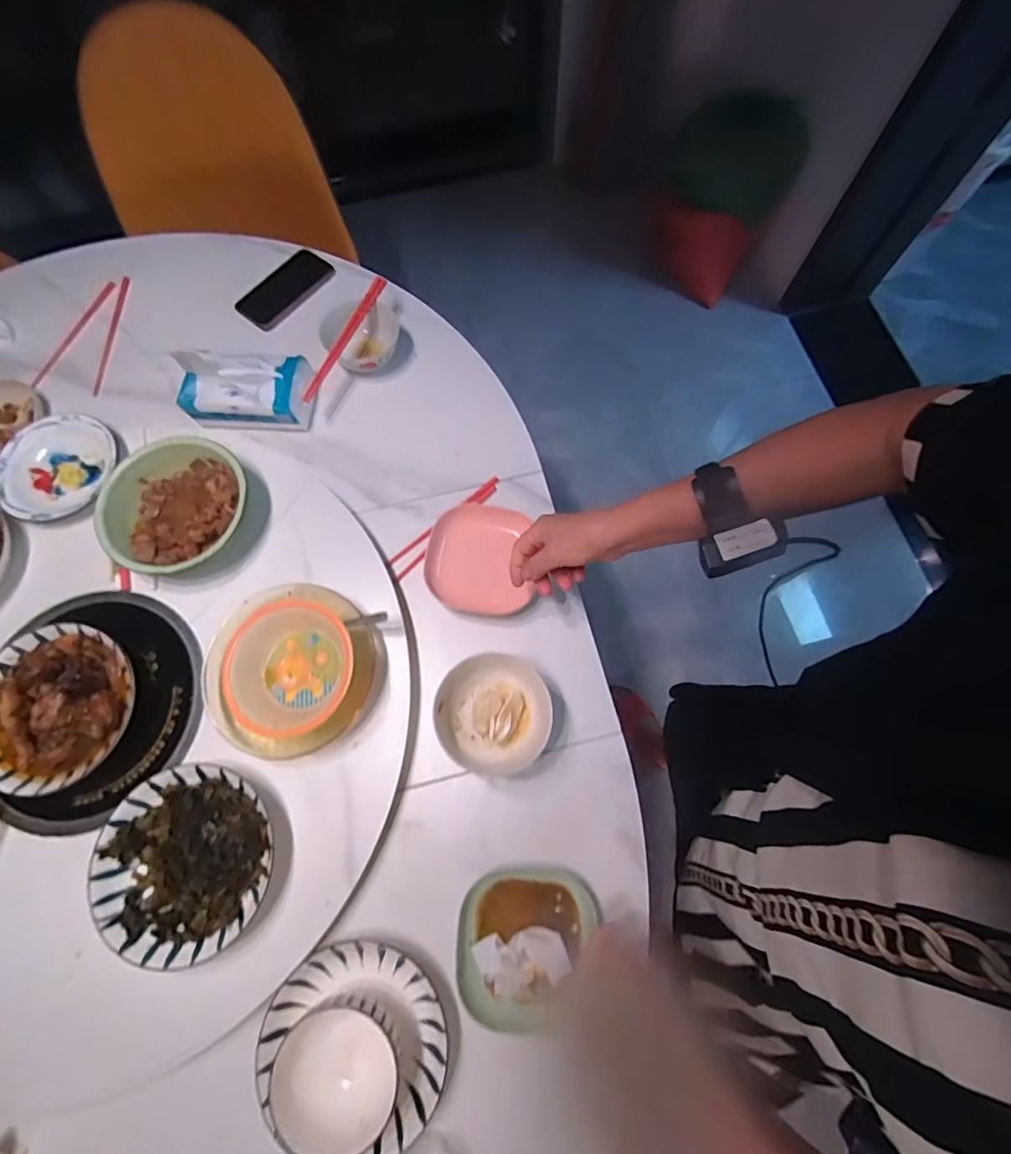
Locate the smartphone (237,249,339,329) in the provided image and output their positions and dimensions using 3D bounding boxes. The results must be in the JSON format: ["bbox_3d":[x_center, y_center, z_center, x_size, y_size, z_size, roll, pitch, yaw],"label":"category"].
[{"bbox_3d":[-0.349,-0.458,0.801,0.072,0.014,0.155,38,77,-1],"label":"smartphone"}]

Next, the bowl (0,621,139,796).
[{"bbox_3d":[-0.503,0.142,0.555,0.173,0.049,0.176,-9,73,-2],"label":"bowl"}]

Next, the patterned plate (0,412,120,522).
[{"bbox_3d":[-0.589,-0.143,0.664,0.155,0.025,0.147,0,72,0],"label":"patterned plate"}]

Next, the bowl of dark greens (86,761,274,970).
[{"bbox_3d":[-0.324,0.289,0.518,0.168,0.041,0.173,0,73,1],"label":"bowl of dark greens"}]

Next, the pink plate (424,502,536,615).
[{"bbox_3d":[-0.034,-0.024,0.639,0.127,0.029,0.135,3,71,1],"label":"pink plate"}]

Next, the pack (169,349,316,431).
[{"bbox_3d":[-0.359,-0.260,0.691,0.169,0.099,0.091,-3,71,0],"label":"pack"}]

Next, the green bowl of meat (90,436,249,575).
[{"bbox_3d":[-0.404,-0.084,0.622,0.165,0.057,0.170,0,73,1],"label":"green bowl of meat"}]

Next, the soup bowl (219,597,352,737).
[{"bbox_3d":[-0.227,0.097,0.533,0.126,0.049,0.136,0,73,1],"label":"soup bowl"}]

